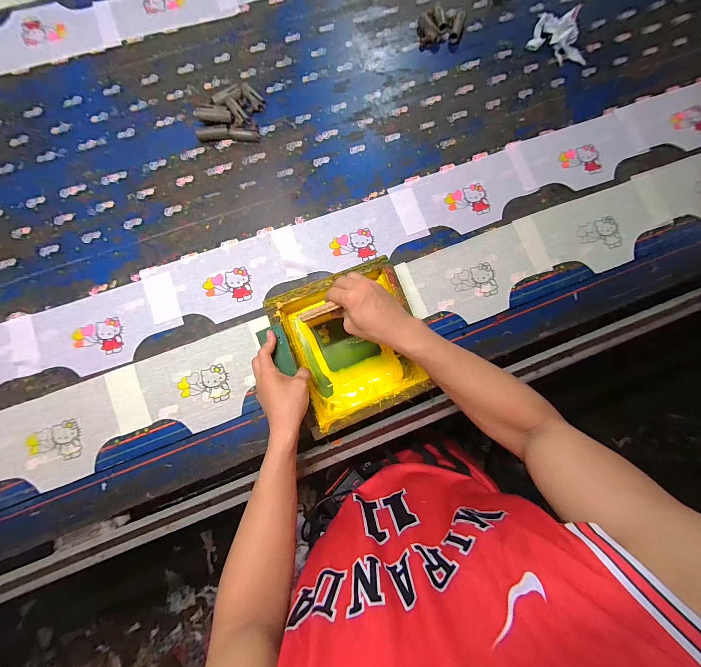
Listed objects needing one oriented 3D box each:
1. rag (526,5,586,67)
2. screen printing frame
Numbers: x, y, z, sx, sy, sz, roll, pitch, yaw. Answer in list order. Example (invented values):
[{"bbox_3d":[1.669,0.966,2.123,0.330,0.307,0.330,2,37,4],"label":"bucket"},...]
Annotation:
[{"bbox_3d":[0.425,-0.614,0.608,0.108,0.032,0.118,-7,82,-2],"label":"rag"},{"bbox_3d":[0.005,0.020,0.513,0.217,0.052,0.243,-21,83,-4],"label":"screen printing frame"}]

